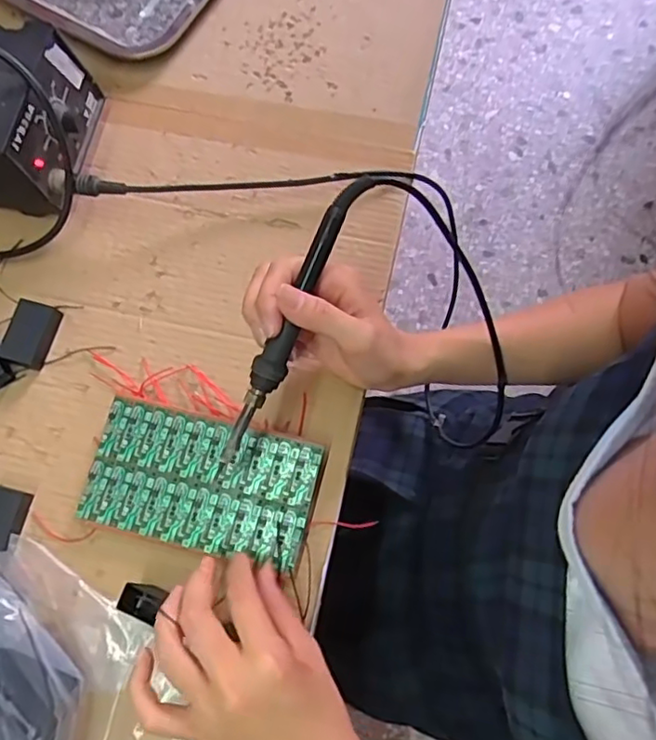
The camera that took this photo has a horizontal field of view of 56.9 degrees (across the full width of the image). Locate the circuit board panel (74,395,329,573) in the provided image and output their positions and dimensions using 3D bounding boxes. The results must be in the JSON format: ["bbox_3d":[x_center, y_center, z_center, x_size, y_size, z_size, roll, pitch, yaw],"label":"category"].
[{"bbox_3d":[-0.089,0.079,0.427,0.159,0.008,0.089,13,75,4],"label":"circuit board panel"}]

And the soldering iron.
[{"bbox_3d":[-0.026,-0.024,0.379,0.019,0.015,0.208,26,98,7],"label":"soldering iron"}]

